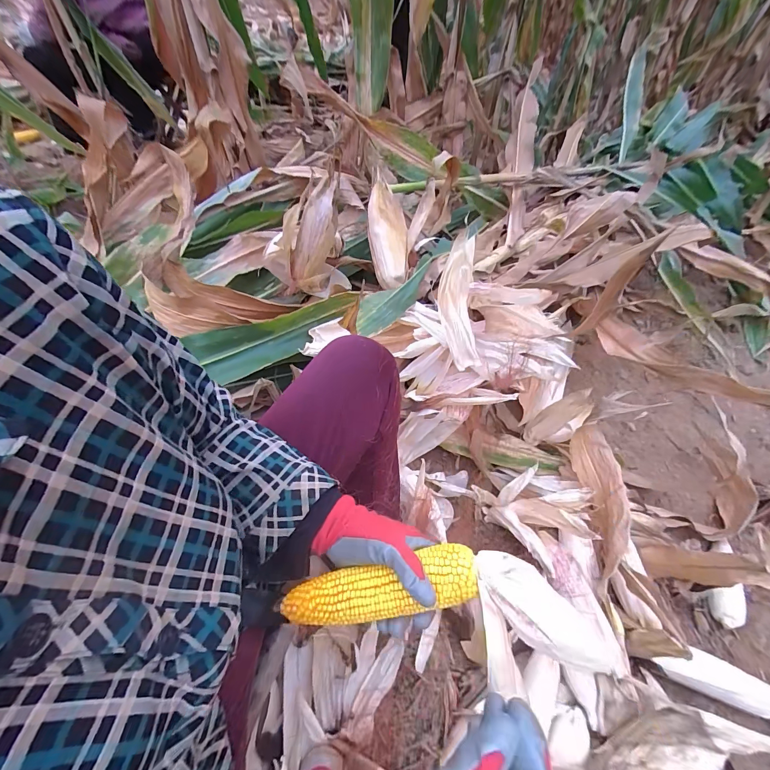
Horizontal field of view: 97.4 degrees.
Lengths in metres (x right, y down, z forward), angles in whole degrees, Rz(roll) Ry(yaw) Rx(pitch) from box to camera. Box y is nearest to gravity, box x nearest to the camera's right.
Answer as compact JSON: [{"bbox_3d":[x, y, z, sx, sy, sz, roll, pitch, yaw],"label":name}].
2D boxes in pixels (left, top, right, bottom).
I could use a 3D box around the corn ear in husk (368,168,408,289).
[{"bbox_3d":[0.005,-0.354,0.776,0.082,0.054,0.262,-7,91,-9],"label":"corn ear in husk"}]

